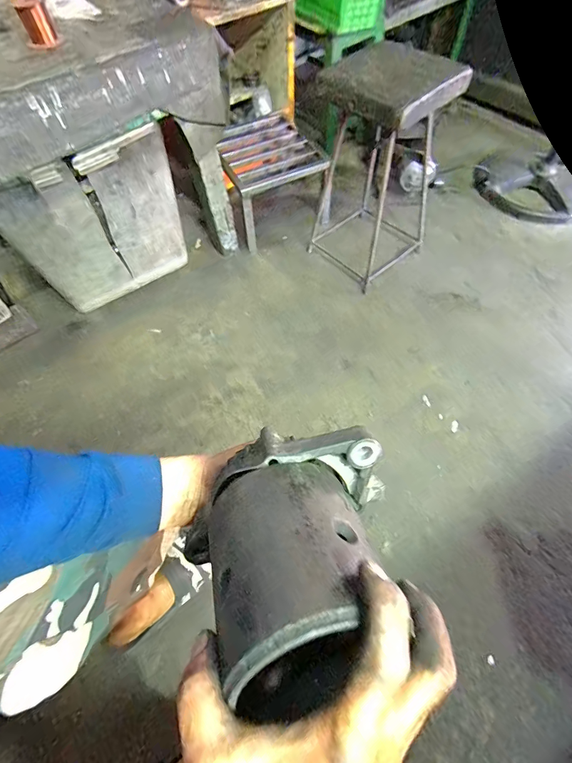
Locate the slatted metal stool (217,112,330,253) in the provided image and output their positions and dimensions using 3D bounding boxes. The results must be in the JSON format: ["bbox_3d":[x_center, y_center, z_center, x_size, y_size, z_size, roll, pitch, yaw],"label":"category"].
[{"bbox_3d":[-0.065,-0.692,1.232,0.297,0.240,0.371,-22,62,-10],"label":"slatted metal stool"}]

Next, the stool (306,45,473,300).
[{"bbox_3d":[0.240,-0.570,0.997,0.274,0.502,0.290,-40,66,-18],"label":"stool"}]

